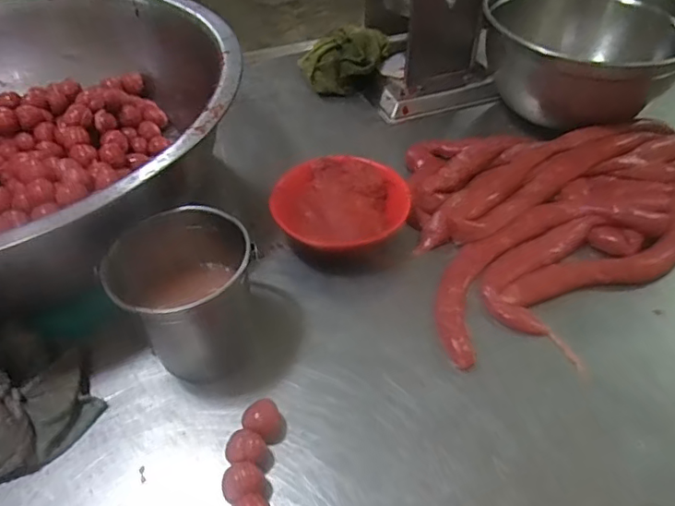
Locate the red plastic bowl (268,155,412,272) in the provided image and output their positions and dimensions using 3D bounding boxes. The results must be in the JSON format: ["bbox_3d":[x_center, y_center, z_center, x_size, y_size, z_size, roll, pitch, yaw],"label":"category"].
[{"bbox_3d":[0.002,-0.054,0.688,0.159,0.056,0.150,-1,46,1],"label":"red plastic bowl"}]

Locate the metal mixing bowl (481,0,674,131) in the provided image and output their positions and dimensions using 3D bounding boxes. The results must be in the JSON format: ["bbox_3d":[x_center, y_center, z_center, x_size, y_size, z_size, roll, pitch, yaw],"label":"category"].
[{"bbox_3d":[0.360,-0.305,0.812,0.257,0.152,0.246,-1,46,1],"label":"metal mixing bowl"}]

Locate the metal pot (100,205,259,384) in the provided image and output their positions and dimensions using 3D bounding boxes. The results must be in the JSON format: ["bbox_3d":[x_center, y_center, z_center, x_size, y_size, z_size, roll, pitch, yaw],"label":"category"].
[{"bbox_3d":[-0.143,0.050,0.550,0.125,0.147,0.124,-1,46,1],"label":"metal pot"}]

